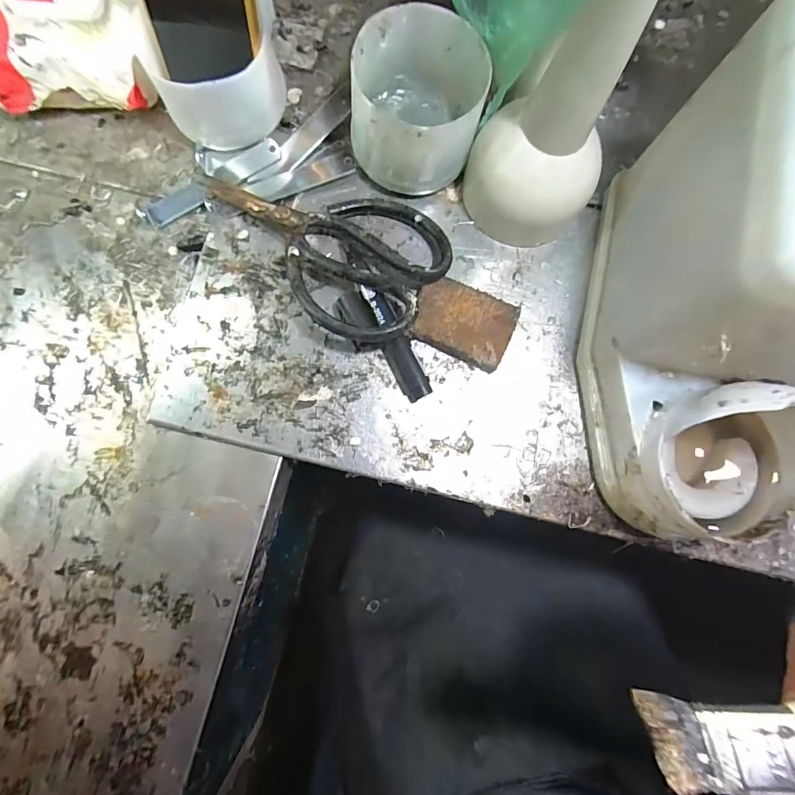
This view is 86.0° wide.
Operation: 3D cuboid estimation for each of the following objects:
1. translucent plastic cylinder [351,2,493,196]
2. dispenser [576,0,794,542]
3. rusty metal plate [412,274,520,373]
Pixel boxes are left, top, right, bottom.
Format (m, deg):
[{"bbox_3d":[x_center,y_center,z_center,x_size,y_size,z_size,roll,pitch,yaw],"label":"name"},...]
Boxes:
[{"bbox_3d":[0.014,-0.199,0.296,0.086,0.067,0.095,7,81,0],"label":"translucent plastic cylinder"},{"bbox_3d":[0.199,-0.039,0.230,0.134,0.158,0.241,11,81,1],"label":"dispenser"},{"bbox_3d":[0.046,-0.052,0.301,0.068,0.015,0.049,24,82,3],"label":"rusty metal plate"}]

